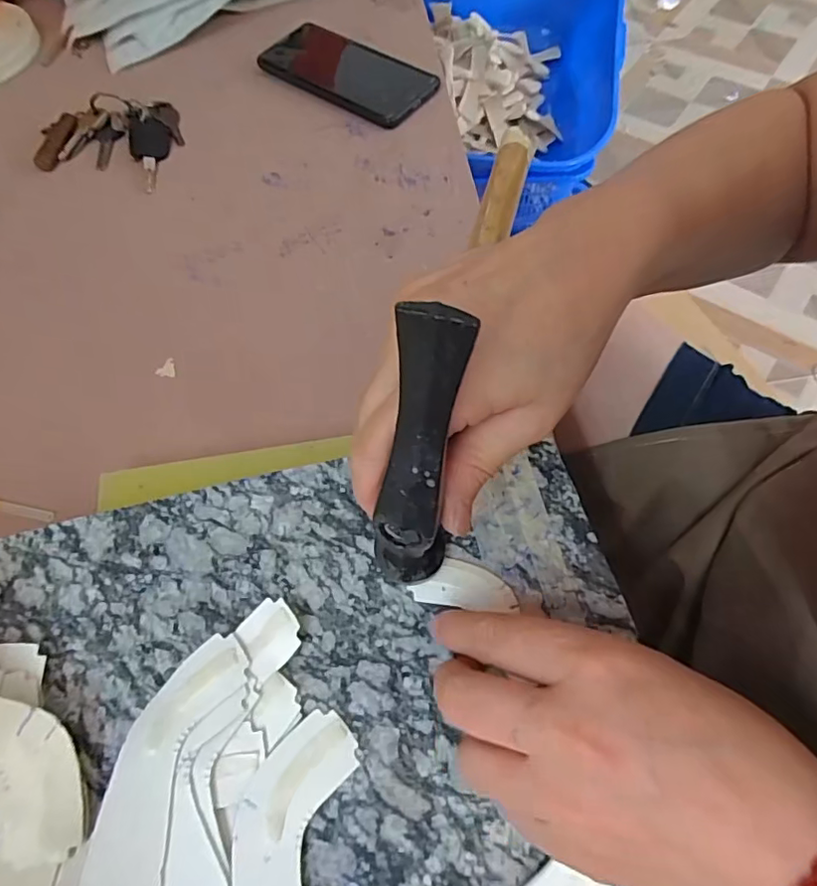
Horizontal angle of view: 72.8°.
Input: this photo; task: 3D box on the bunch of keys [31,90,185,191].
[{"bbox_3d":[-0.261,-0.260,0.473,0.121,0.024,0.104,-11,63,-4],"label":"bunch of keys"}]

